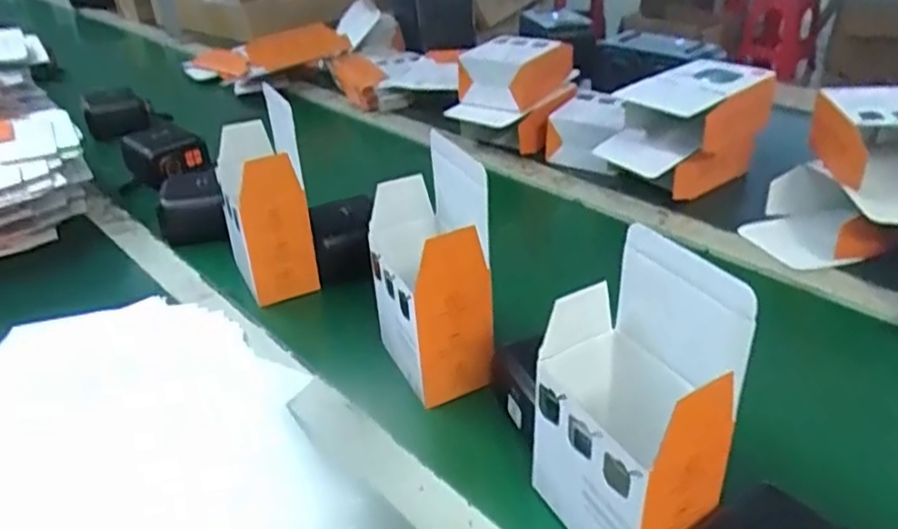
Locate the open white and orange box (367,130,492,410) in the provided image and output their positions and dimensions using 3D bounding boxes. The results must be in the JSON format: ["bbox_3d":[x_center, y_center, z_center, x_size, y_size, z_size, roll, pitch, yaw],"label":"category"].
[{"bbox_3d":[-0.019,0.000,0.545,0.073,0.182,0.109,-11,30,-15],"label":"open white and orange box"}]

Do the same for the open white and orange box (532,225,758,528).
[{"bbox_3d":[0.104,0.085,0.398,0.075,0.176,0.113,-15,31,-22],"label":"open white and orange box"}]

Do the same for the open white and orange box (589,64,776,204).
[{"bbox_3d":[0.271,-0.150,0.811,0.171,0.135,0.119,-22,34,-31],"label":"open white and orange box"}]

